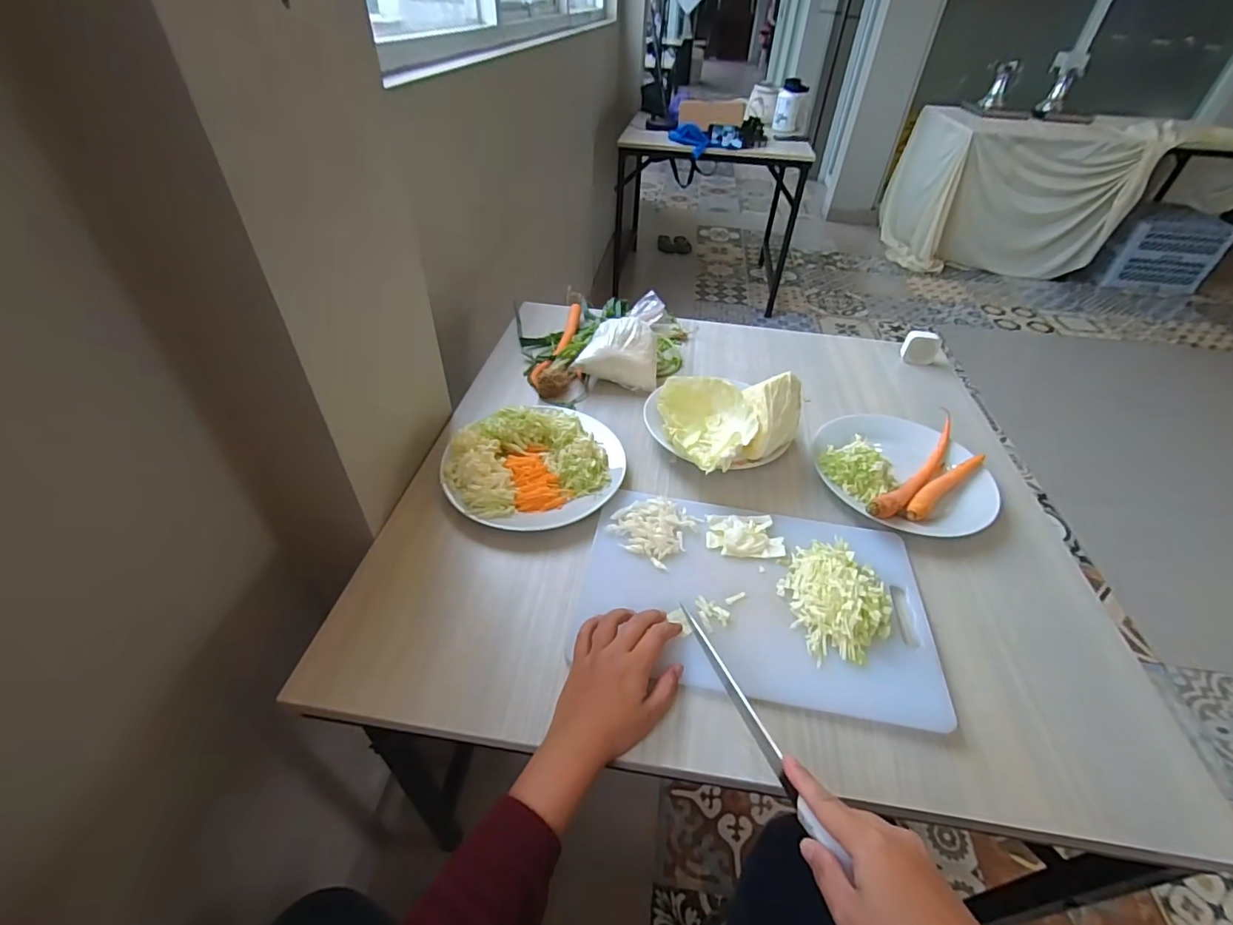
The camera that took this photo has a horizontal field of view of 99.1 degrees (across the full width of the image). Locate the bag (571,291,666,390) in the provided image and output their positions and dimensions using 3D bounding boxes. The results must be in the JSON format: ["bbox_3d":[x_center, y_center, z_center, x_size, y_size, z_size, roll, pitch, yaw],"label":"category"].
[{"bbox_3d":[0.010,-0.195,0.853,0.129,0.084,0.162,5,42,3],"label":"bag"}]

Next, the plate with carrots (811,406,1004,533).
[{"bbox_3d":[0.375,0.002,0.689,0.216,0.055,0.223,2,42,-2],"label":"plate with carrots"}]

